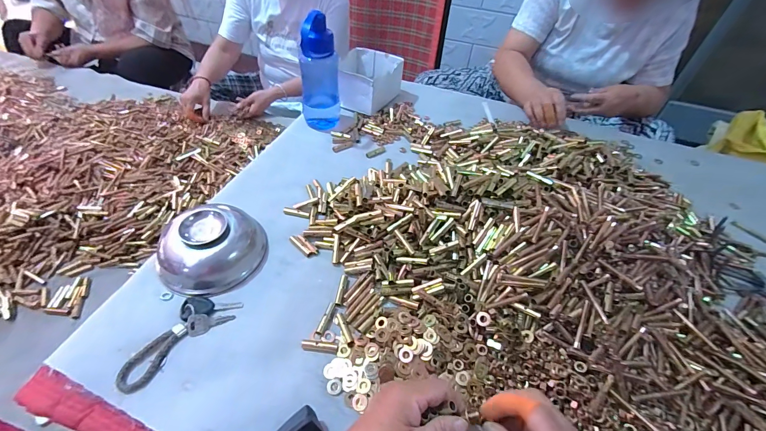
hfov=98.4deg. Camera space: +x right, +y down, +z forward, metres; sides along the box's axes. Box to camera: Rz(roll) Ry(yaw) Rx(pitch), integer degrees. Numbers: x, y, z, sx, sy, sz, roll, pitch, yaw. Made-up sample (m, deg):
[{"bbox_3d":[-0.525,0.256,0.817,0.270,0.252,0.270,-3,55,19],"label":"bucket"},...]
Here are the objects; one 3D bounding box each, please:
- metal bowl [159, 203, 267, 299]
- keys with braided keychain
[{"bbox_3d":[-0.236,0.036,0.451,0.140,0.063,0.127,-29,56,-26],"label":"metal bowl"},{"bbox_3d":[-0.243,0.135,0.389,0.057,0.013,0.135,34,54,24],"label":"keys with braided keychain"}]

